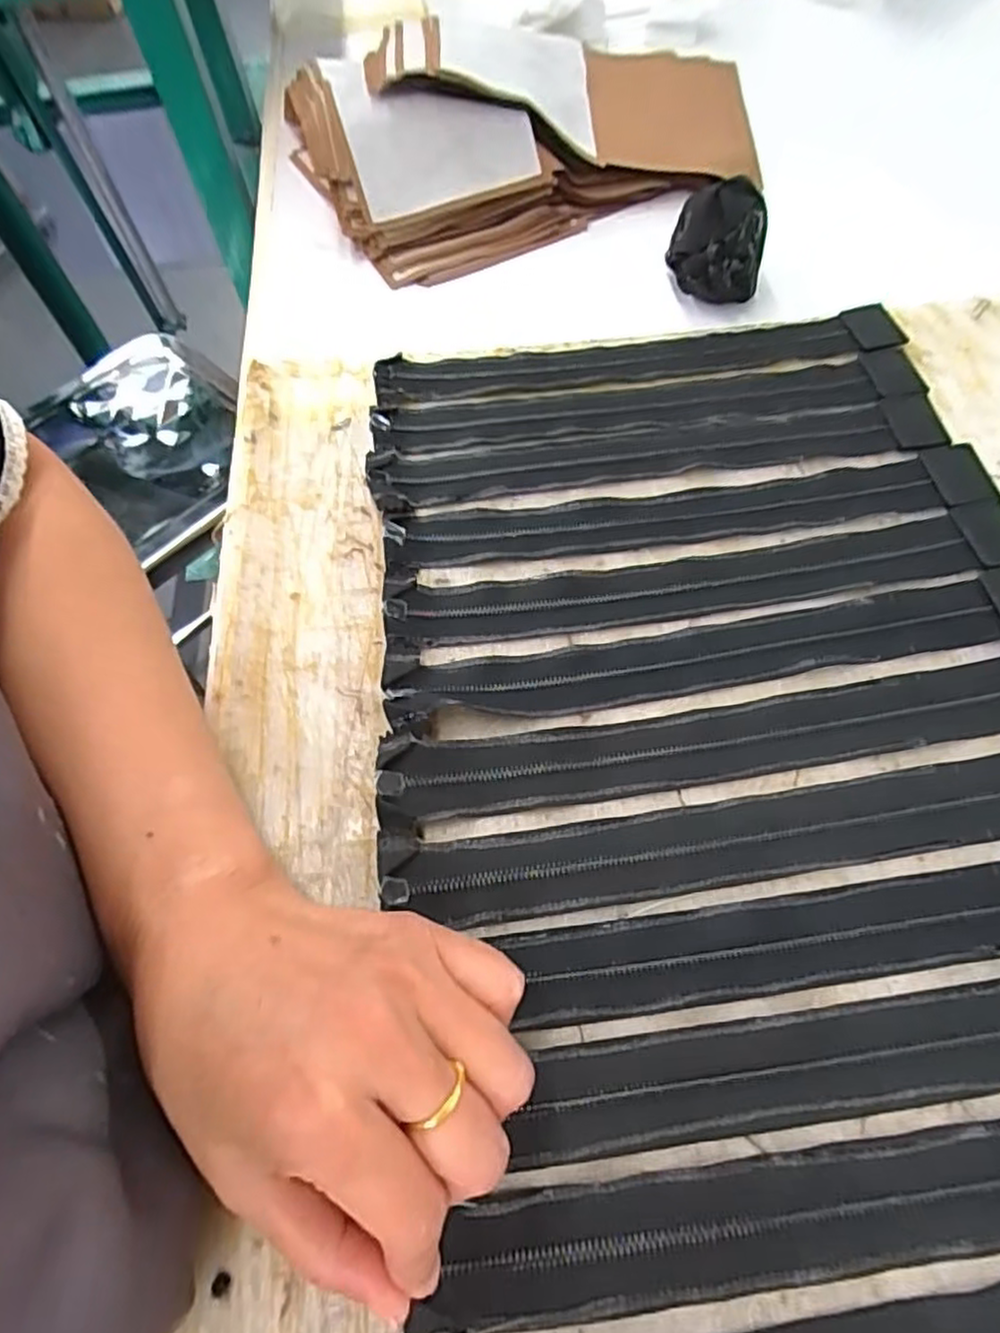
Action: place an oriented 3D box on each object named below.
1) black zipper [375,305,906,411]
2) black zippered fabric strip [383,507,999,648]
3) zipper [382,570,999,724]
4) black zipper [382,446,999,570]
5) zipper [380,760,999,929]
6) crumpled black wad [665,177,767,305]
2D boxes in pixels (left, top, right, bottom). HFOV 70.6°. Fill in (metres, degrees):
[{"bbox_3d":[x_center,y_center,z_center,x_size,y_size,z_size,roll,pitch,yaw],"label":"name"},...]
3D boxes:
[{"bbox_3d":[0.077,-0.174,0.396,0.288,0.008,0.034,-8,61,-2],"label":"black zipper"},{"bbox_3d":[0.095,-0.041,0.323,0.289,0.009,0.040,-6,61,-1],"label":"black zippered fabric strip"},{"bbox_3d":[0.097,-0.008,0.303,0.289,0.014,0.033,-9,63,-3],"label":"zipper"},{"bbox_3d":[0.093,-0.075,0.343,0.291,0.008,0.037,-7,61,-2],"label":"black zipper"},{"bbox_3d":[0.103,0.062,0.265,0.290,0.006,0.036,-7,61,-2],"label":"zipper"},{"bbox_3d":[0.123,-0.236,0.402,0.051,0.060,0.034,14,62,9],"label":"crumpled black wad"}]

